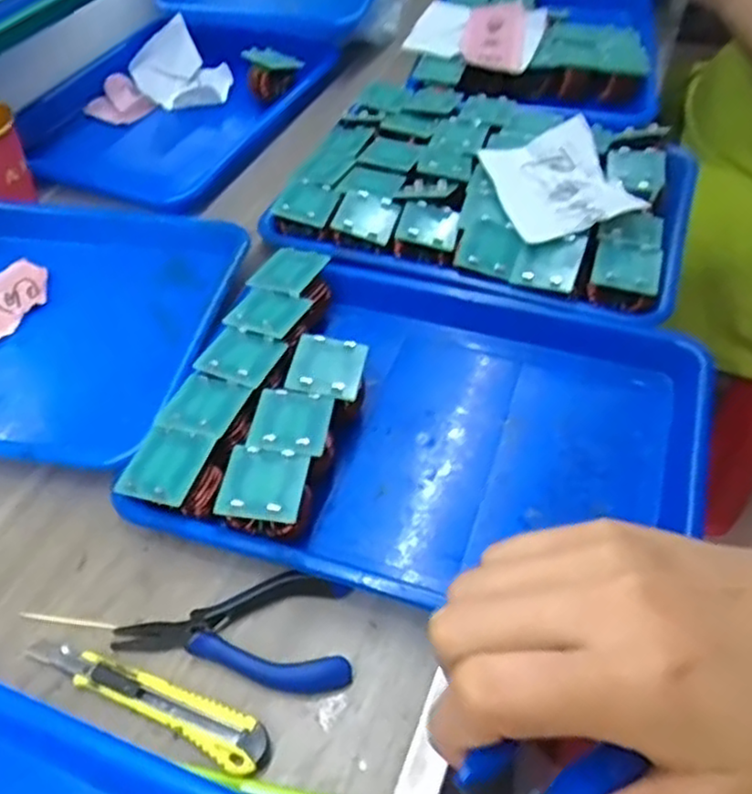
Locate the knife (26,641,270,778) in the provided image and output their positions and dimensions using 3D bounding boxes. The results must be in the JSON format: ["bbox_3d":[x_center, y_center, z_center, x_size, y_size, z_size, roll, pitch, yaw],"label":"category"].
[{"bbox_3d":[-0.116,0.148,0.361,0.139,0.009,0.024,20,53,17],"label":"knife"}]

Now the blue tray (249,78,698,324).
[{"bbox_3d":[0.102,-0.191,0.605,0.317,0.047,0.288,16,52,15],"label":"blue tray"}]

